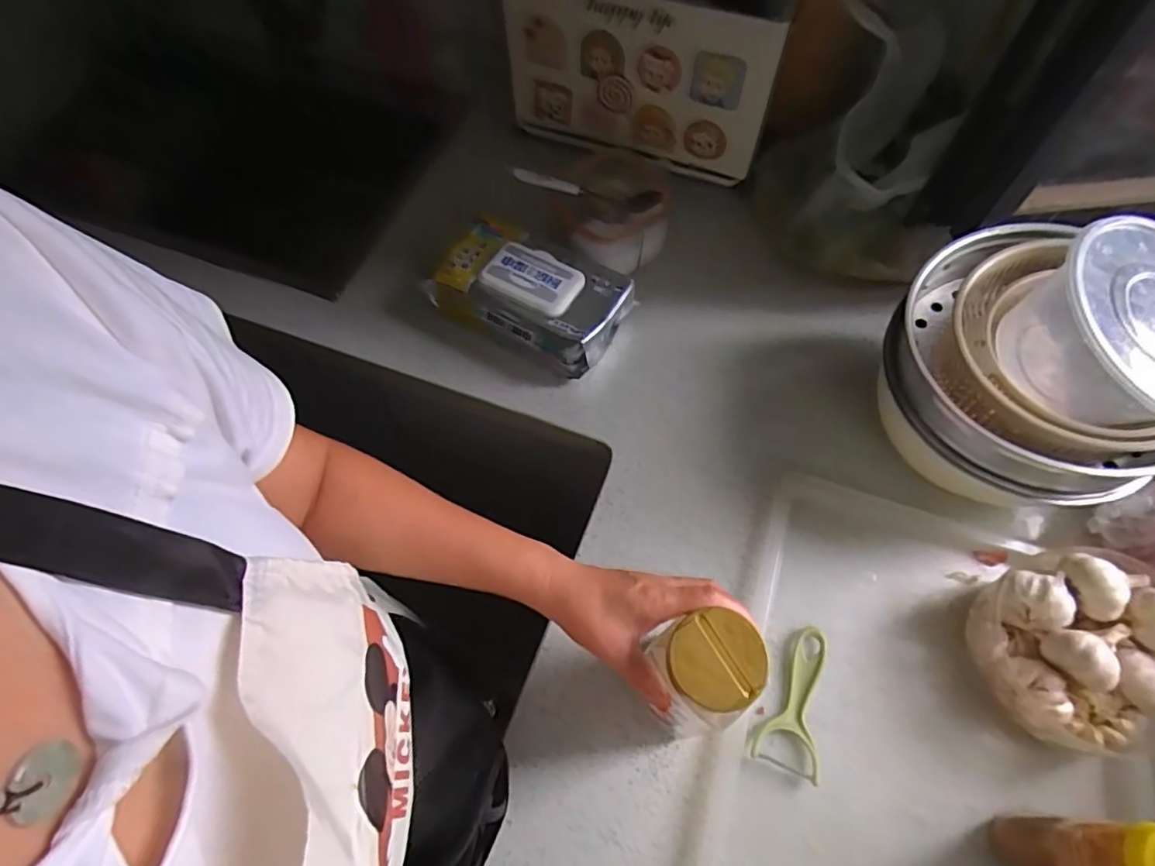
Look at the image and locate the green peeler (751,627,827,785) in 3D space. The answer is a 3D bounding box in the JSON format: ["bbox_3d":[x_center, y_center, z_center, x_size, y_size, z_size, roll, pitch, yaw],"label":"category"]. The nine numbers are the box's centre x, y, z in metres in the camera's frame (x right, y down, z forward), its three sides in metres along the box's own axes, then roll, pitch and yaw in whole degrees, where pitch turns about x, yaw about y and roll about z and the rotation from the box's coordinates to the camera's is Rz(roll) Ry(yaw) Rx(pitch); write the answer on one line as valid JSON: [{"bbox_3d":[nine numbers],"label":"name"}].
[{"bbox_3d":[0.196,0.241,0.545,0.055,0.011,0.126,13,64,7],"label":"green peeler"}]

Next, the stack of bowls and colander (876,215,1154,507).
[{"bbox_3d":[0.419,-0.062,0.559,0.240,0.252,0.222,34,68,16],"label":"stack of bowls and colander"}]

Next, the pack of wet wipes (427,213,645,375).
[{"bbox_3d":[-0.059,-0.166,0.717,0.237,0.085,0.116,27,66,13],"label":"pack of wet wipes"}]

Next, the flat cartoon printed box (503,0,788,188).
[{"bbox_3d":[0.065,-0.441,0.756,0.340,0.214,0.032,21,65,10],"label":"flat cartoon printed box"}]

